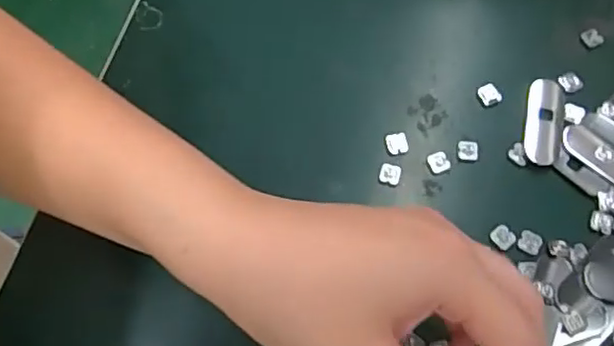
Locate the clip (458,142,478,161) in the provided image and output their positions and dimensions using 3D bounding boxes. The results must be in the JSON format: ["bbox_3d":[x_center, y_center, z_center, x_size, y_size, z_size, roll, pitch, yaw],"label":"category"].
[{"bbox_3d":[0.084,-0.012,0.323,0.010,0.004,0.011,4,67,5],"label":"clip"}]

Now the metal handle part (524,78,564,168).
[{"bbox_3d":[0.125,-0.028,0.328,0.019,0.004,0.050,11,68,7],"label":"metal handle part"}]

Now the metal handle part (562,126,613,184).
[{"bbox_3d":[0.152,-0.006,0.316,0.014,0.004,0.048,-43,72,-14],"label":"metal handle part"}]

